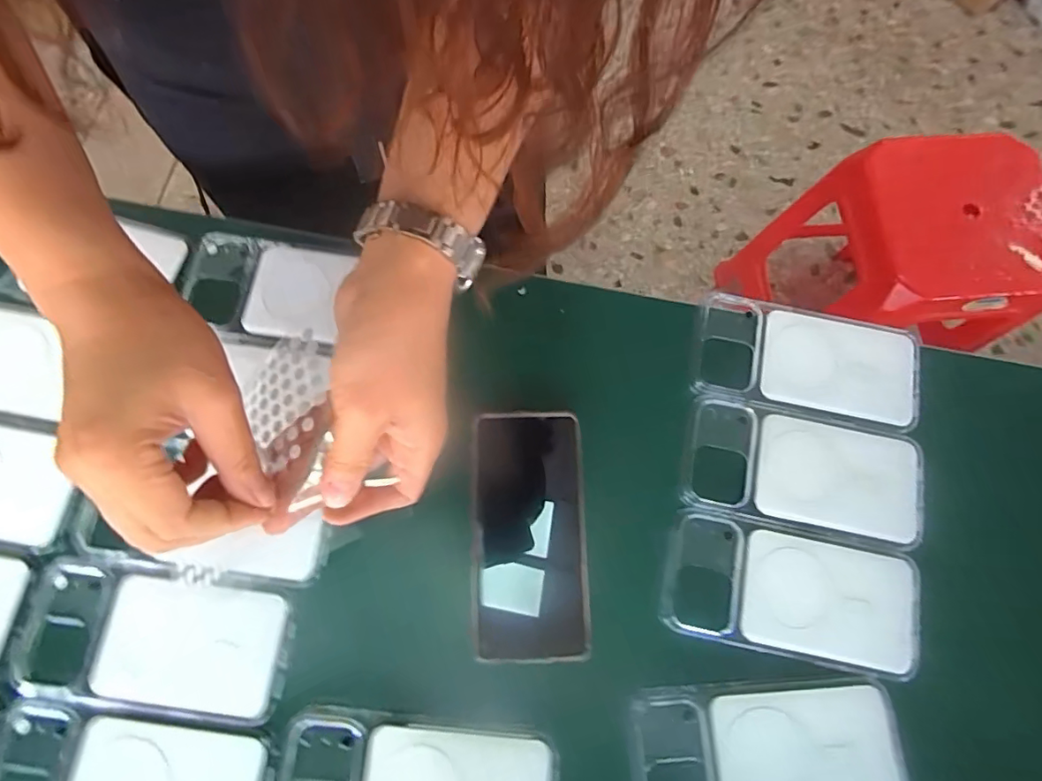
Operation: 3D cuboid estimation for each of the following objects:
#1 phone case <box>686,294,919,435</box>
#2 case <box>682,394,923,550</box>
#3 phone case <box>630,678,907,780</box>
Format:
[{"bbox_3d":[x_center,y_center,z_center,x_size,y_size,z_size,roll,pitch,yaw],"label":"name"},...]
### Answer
[{"bbox_3d":[0.209,-0.022,0.385,0.159,0.010,0.080,11,75,2],"label":"phone case"},{"bbox_3d":[0.197,0.055,0.364,0.165,0.006,0.081,12,75,2],"label":"case"},{"bbox_3d":[0.153,0.225,0.321,0.166,0.009,0.080,-1,75,-2],"label":"phone case"}]

